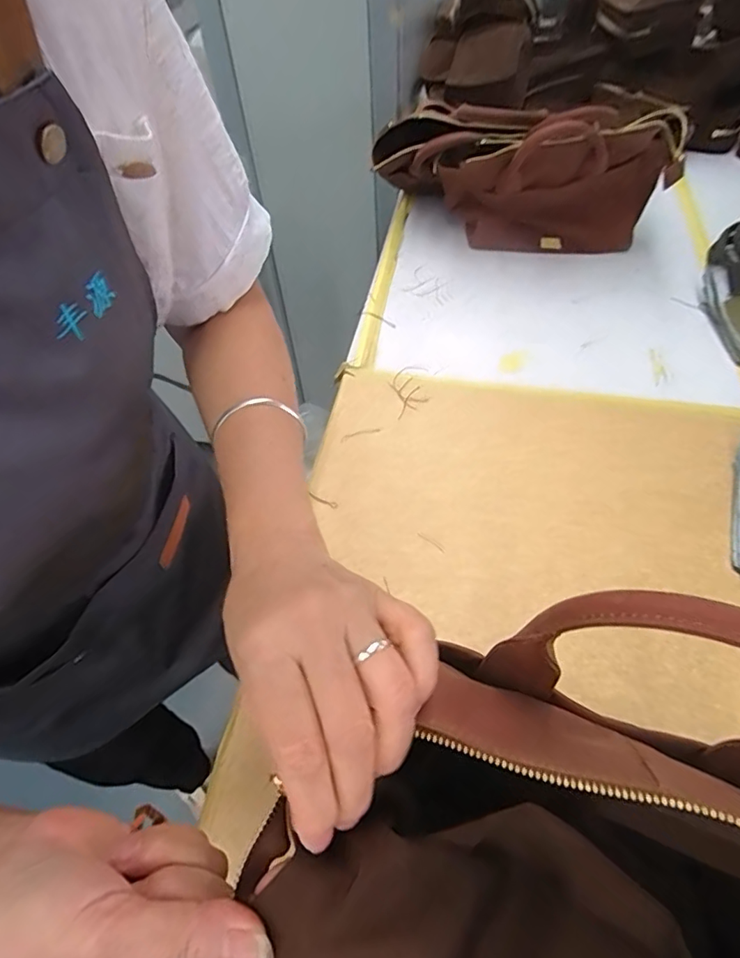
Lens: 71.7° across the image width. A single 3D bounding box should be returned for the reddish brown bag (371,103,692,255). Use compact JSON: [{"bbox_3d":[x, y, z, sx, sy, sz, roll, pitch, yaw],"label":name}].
[{"bbox_3d":[0.202,-0.418,0.715,0.387,0.180,0.114,20,57,18],"label":"reddish brown bag"}]

